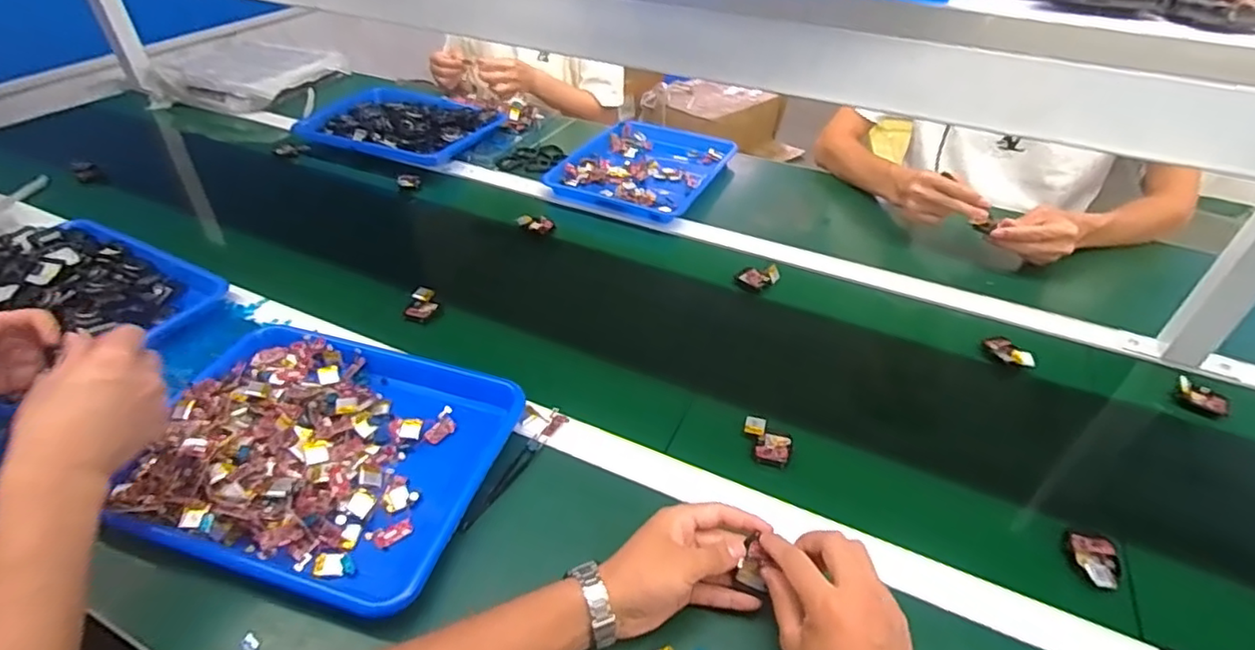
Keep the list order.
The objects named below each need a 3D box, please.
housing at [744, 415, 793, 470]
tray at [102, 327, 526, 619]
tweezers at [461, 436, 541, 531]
[{"bbox_3d":[0.142,0.119,0.614,0.049,0.018,0.048,13,42,13],"label":"housing"},{"bbox_3d":[-0.289,0.114,0.572,0.331,0.043,0.264,9,41,8],"label":"tray"},{"bbox_3d":[-0.117,0.151,0.576,0.013,0.008,0.112,20,43,19],"label":"tweezers"}]

